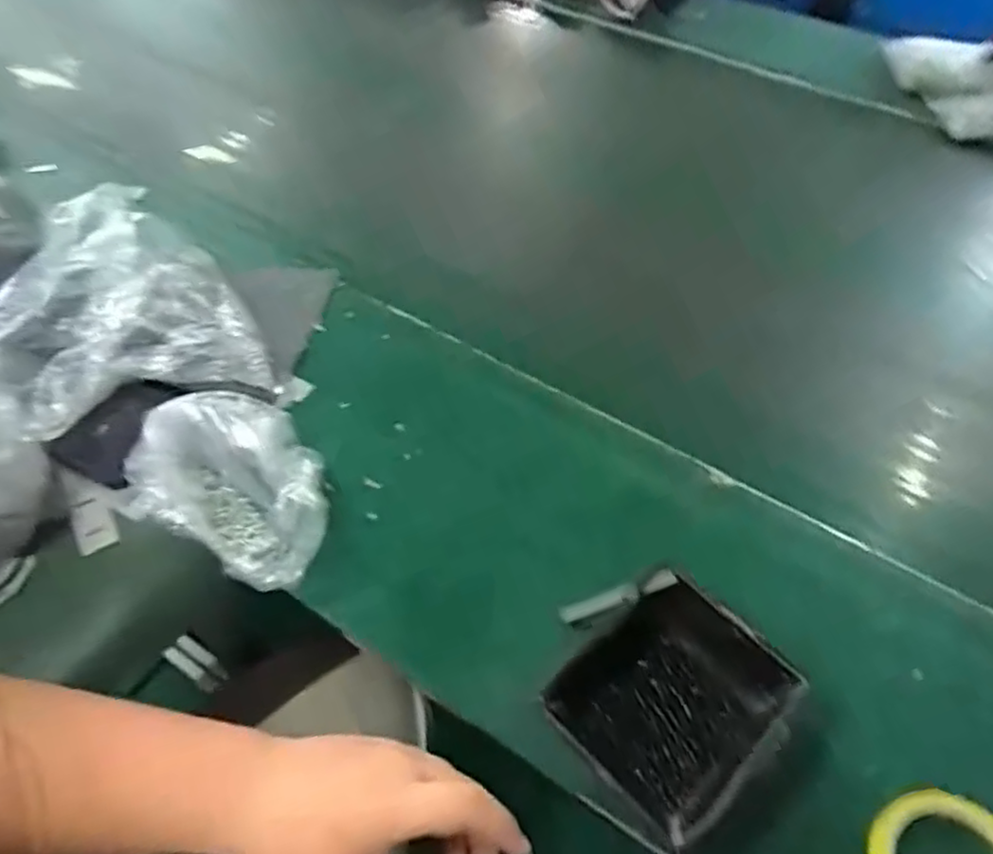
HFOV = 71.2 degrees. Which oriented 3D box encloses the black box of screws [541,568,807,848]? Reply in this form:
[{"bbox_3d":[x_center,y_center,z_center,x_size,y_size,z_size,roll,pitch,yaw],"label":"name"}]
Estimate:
[{"bbox_3d":[0.107,0.175,0.437,0.117,0.067,0.128,39,58,24],"label":"black box of screws"}]

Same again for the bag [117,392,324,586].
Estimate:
[{"bbox_3d":[-0.196,0.038,0.535,0.159,0.061,0.123,24,52,14],"label":"bag"}]

